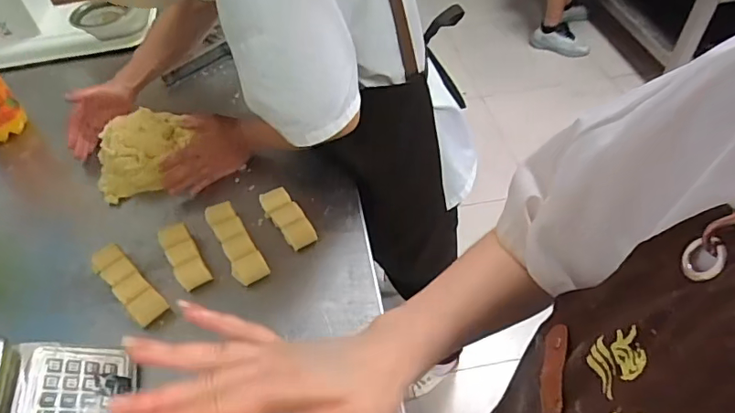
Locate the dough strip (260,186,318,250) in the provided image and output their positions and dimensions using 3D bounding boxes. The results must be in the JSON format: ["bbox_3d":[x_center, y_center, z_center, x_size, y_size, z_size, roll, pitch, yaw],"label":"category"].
[{"bbox_3d":[-0.120,0.019,0.773,0.044,0.030,0.110,-32,54,-21],"label":"dough strip"}]

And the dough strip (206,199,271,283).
[{"bbox_3d":[-0.198,0.052,0.756,0.045,0.029,0.146,-28,52,-18],"label":"dough strip"}]

